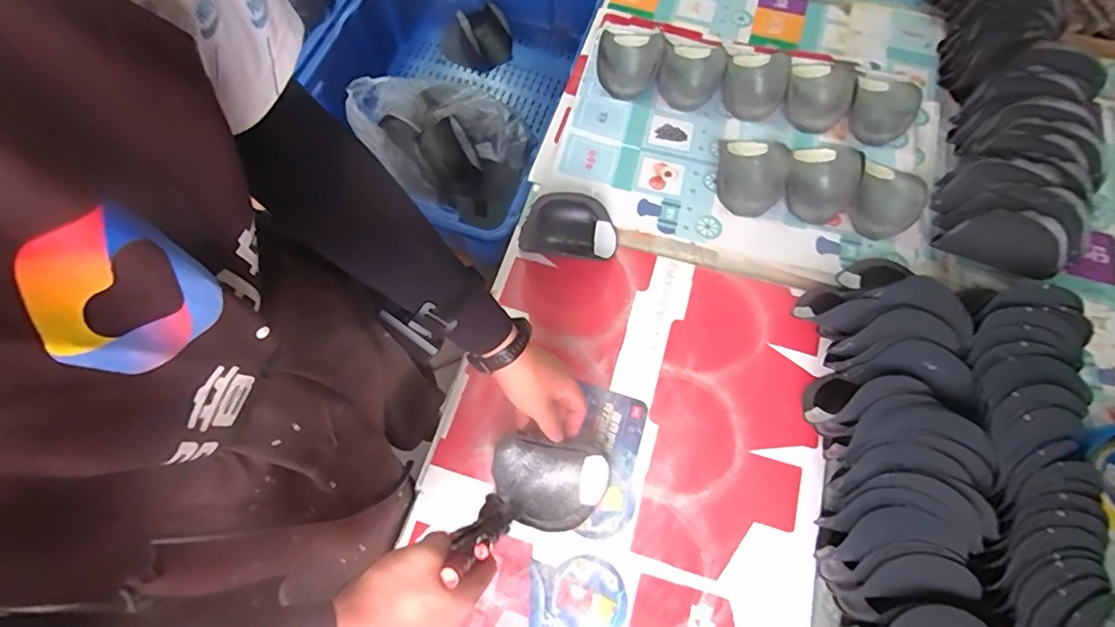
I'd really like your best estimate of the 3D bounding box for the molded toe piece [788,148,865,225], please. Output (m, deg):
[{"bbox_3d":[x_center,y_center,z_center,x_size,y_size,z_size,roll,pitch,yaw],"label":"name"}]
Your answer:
[{"bbox_3d":[0.403,-0.200,0.806,0.097,0.038,0.132,16,68,4],"label":"molded toe piece"}]

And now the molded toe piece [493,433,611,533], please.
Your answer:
[{"bbox_3d":[-0.013,0.200,0.615,0.136,0.055,0.092,12,68,3],"label":"molded toe piece"}]

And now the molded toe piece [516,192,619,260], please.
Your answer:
[{"bbox_3d":[0.017,-0.120,0.746,0.134,0.033,0.089,13,68,3],"label":"molded toe piece"}]

